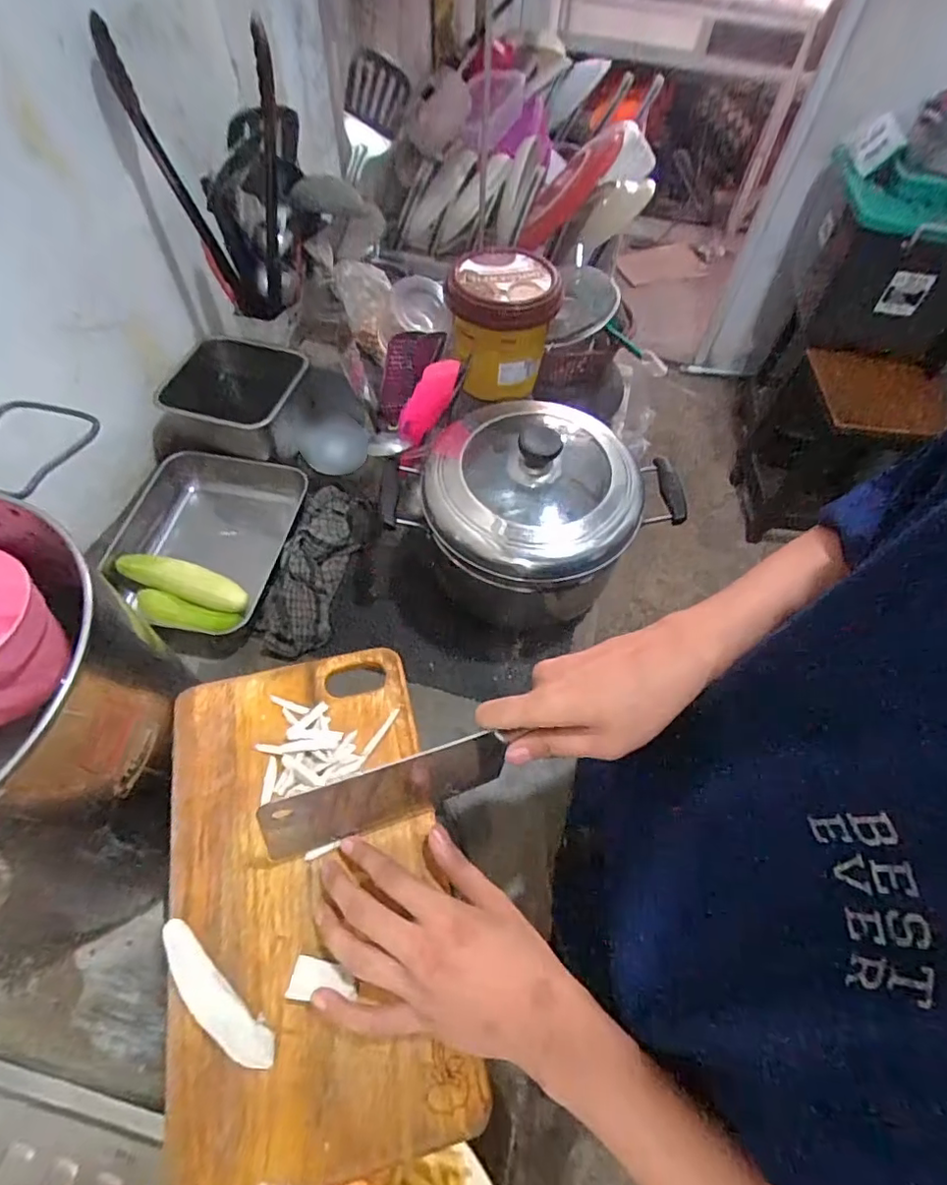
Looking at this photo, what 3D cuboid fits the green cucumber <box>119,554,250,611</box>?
[{"bbox_3d":[-0.333,-0.014,0.649,0.153,0.032,0.038,16,58,7],"label":"green cucumber"}]

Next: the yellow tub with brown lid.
[{"bbox_3d":[0.033,-0.317,0.667,0.119,0.124,0.114,1,57,-2],"label":"yellow tub with brown lid"}]

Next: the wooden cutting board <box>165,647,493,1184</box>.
[{"bbox_3d":[-0.114,0.189,0.379,0.175,0.018,0.311,-11,59,-10],"label":"wooden cutting board"}]

